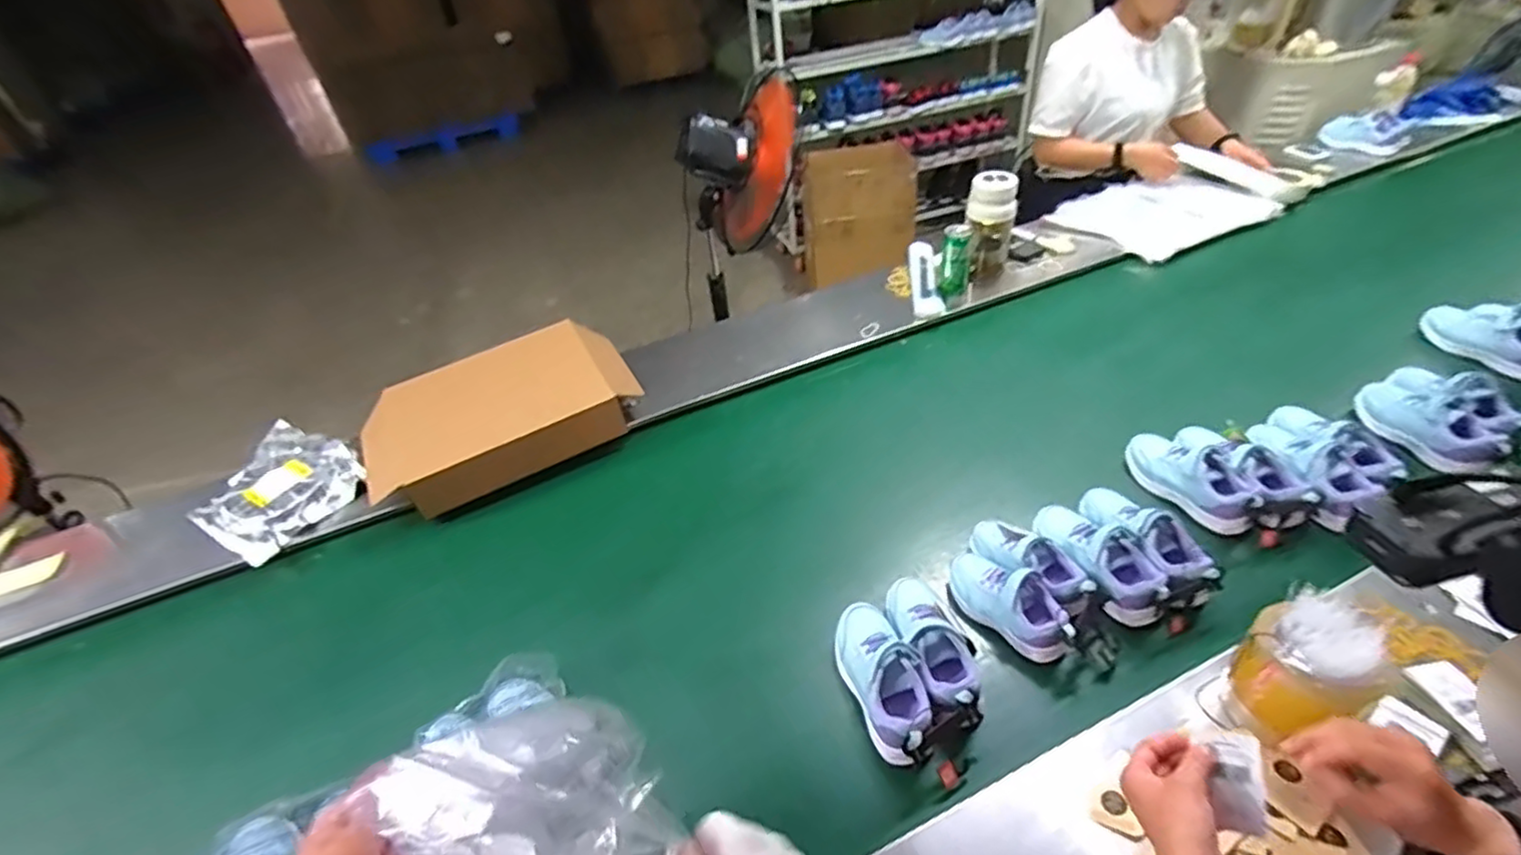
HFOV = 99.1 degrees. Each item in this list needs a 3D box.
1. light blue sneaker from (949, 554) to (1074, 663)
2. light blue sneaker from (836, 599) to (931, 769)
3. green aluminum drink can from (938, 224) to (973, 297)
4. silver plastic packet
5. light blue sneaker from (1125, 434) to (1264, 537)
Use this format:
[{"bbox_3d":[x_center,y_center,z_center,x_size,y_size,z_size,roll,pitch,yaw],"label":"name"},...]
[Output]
[{"bbox_3d":[0.322,0.218,0.835,0.080,0.069,0.165,-36,48,-29],"label":"light blue sneaker"},{"bbox_3d":[0.144,0.297,0.777,0.078,0.066,0.190,-19,42,-13],"label":"light blue sneaker"},{"bbox_3d":[0.419,-0.355,1.396,0.062,0.145,0.064,2,41,12],"label":"green aluminum drink can"},{"bbox_3d":[-0.858,0.108,1.164,0.205,0.084,0.248,15,45,24],"label":"silver plastic packet"},{"bbox_3d":[0.632,0.072,0.958,0.080,0.063,0.195,-20,42,-14],"label":"light blue sneaker"}]

